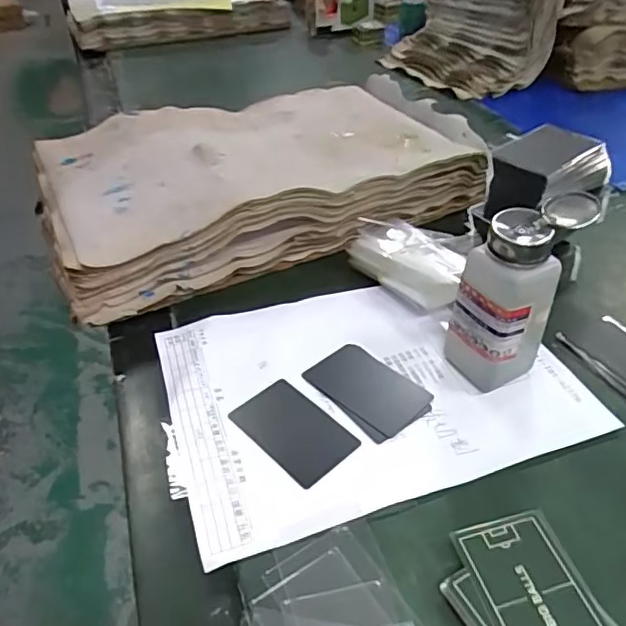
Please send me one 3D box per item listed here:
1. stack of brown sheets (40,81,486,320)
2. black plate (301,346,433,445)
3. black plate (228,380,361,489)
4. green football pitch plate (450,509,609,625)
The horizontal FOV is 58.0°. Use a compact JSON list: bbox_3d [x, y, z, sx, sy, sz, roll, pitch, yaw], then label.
[{"bbox_3d":[-0.052,-0.152,0.611,0.442,0.085,0.253,-17,43,-19],"label":"stack of brown sheets"},{"bbox_3d":[0.041,0.057,0.429,0.057,0.005,0.090,-29,47,-30],"label":"black plate"},{"bbox_3d":[-0.014,0.082,0.395,0.053,0.004,0.083,-33,49,-31],"label":"black plate"},{"bbox_3d":[0.117,0.148,0.297,0.055,0.005,0.084,-14,43,-9],"label":"green football pitch plate"}]

